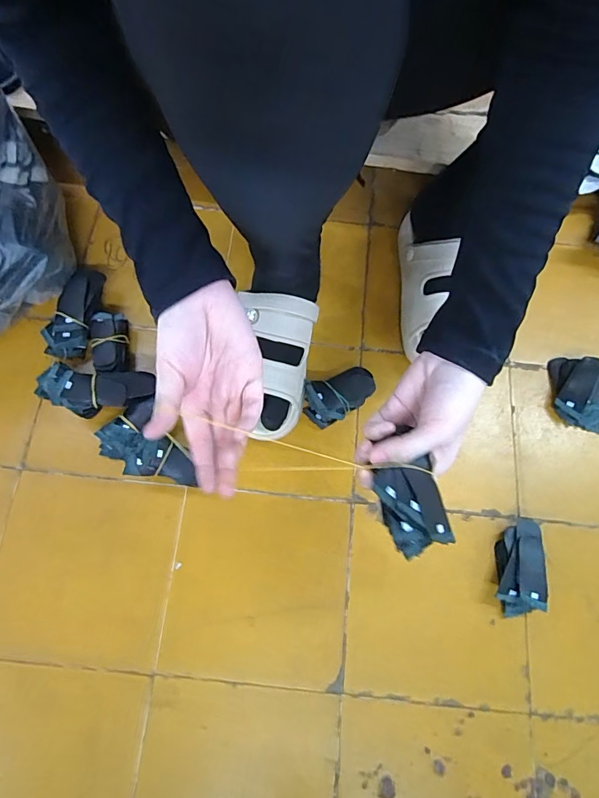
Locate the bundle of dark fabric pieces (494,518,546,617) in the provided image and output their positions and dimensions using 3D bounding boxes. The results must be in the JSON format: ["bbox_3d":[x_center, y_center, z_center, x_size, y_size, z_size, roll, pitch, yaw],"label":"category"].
[{"bbox_3d":[0.251,0.189,0.488,0.048,0.027,0.104,13,73,3],"label":"bundle of dark fabric pieces"}]

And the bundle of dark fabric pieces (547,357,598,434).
[{"bbox_3d":[0.363,-0.011,0.555,0.060,0.035,0.095,6,72,1],"label":"bundle of dark fabric pieces"}]

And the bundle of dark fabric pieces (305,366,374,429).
[{"bbox_3d":[0.051,-0.002,0.545,0.089,0.034,0.054,-16,73,-6],"label":"bundle of dark fabric pieces"}]

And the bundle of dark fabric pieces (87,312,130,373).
[{"bbox_3d":[-0.242,-0.069,0.558,0.044,0.038,0.080,-2,72,-1],"label":"bundle of dark fabric pieces"}]

